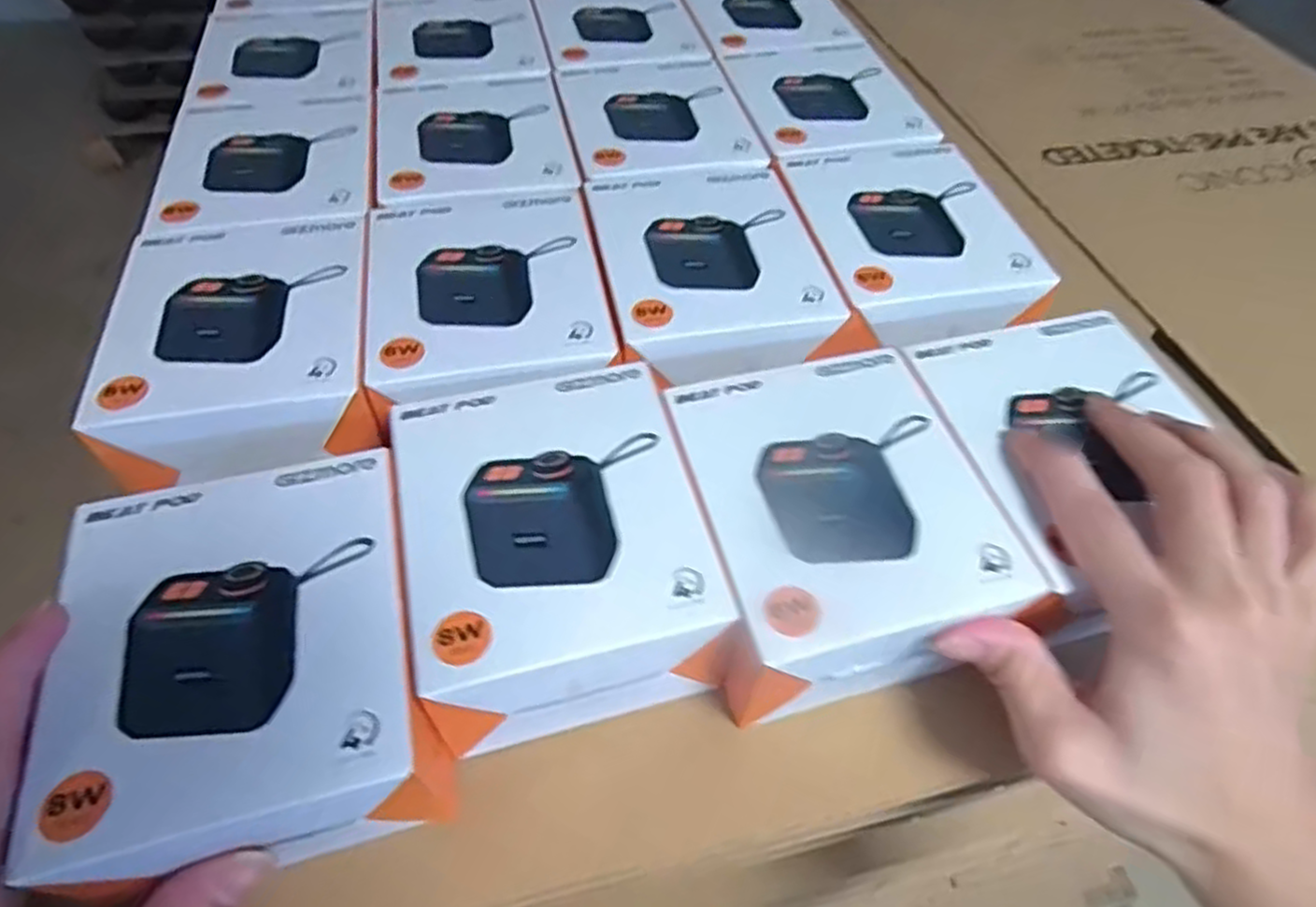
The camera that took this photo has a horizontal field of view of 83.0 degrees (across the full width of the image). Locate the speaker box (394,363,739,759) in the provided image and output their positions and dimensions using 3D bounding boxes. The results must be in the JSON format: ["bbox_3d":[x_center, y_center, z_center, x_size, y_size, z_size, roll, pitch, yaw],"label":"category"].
[{"bbox_3d":[-0.037,0.035,0.270,0.095,0.057,0.112,-10,54,-11],"label":"speaker box"}]

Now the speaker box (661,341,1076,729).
[{"bbox_3d":[0.063,0.030,0.277,0.099,0.060,0.117,-9,54,-10],"label":"speaker box"}]

